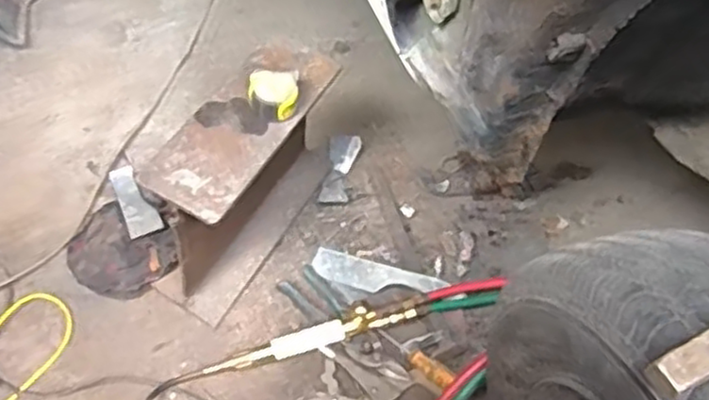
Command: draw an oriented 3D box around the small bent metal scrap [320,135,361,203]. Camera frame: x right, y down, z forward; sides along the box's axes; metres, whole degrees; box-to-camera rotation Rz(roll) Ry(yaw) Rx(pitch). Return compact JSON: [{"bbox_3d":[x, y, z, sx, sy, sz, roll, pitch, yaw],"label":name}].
[{"bbox_3d":[-0.027,-0.050,1.241,0.051,0.025,0.130,12,66,4],"label":"small bent metal scrap"}]

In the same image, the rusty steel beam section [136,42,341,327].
[{"bbox_3d":[-0.153,-0.037,1.069,0.121,0.271,0.358,25,54,14],"label":"rusty steel beam section"}]

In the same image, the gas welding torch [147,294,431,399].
[{"bbox_3d":[-0.086,0.203,1.012,0.416,0.065,0.044,-14,55,-16],"label":"gas welding torch"}]

